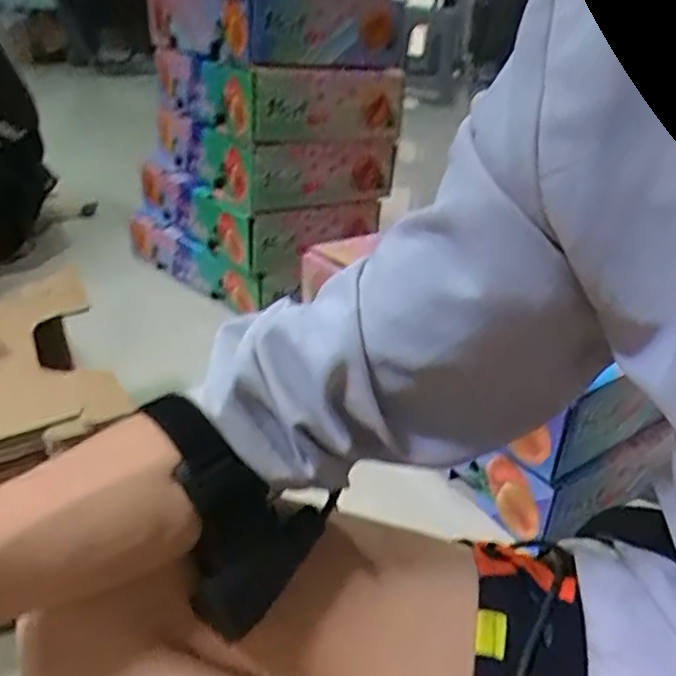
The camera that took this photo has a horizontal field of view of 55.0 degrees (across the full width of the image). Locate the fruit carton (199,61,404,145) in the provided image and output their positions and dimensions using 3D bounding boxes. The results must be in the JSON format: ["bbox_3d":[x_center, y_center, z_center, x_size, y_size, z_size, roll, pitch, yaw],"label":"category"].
[{"bbox_3d":[-0.056,-0.379,1.015,0.257,0.098,0.192,-13,32,-30],"label":"fruit carton"}]

